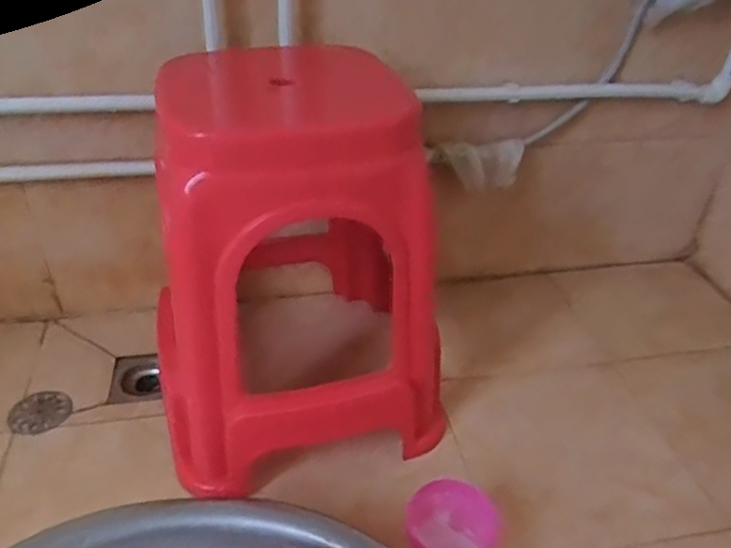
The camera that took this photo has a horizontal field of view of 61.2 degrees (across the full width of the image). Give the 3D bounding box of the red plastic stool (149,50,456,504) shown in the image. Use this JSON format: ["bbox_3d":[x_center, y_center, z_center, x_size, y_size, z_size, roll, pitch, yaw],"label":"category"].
[{"bbox_3d":[-0.091,-0.023,0.800,0.352,0.431,0.350,-6,37,-13],"label":"red plastic stool"}]

